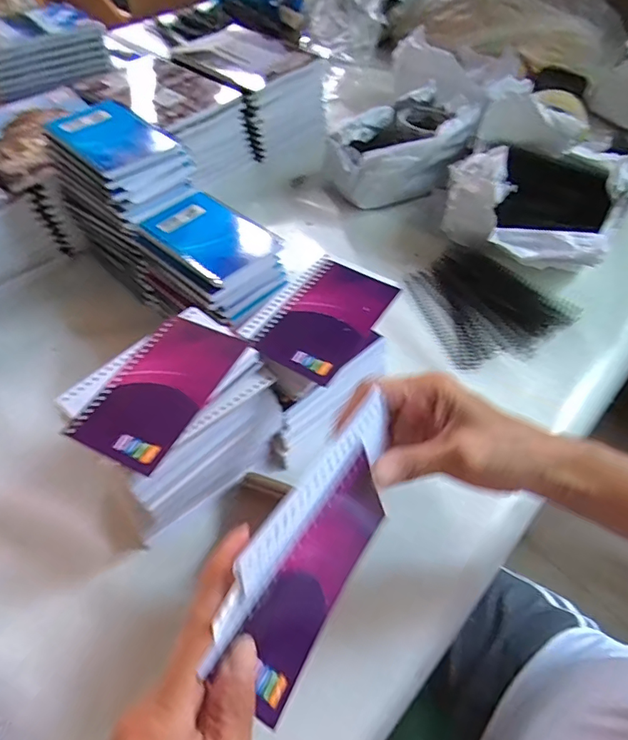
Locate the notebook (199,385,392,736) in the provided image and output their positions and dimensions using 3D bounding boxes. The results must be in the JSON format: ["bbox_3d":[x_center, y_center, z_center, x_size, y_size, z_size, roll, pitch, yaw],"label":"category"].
[{"bbox_3d":[0.004,0.092,0.258,0.017,0.103,0.151,15,46,34],"label":"notebook"}]

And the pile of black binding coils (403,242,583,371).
[{"bbox_3d":[0.192,-0.079,0.561,0.157,0.013,0.168,-33,58,-23],"label":"pile of black binding coils"}]

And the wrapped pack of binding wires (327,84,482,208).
[{"bbox_3d":[0.123,-0.307,0.675,0.187,0.102,0.124,-32,58,-23],"label":"wrapped pack of binding wires"}]

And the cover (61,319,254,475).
[{"bbox_3d":[-0.114,0.011,0.358,0.073,0.004,0.127,22,56,17],"label":"cover"}]

